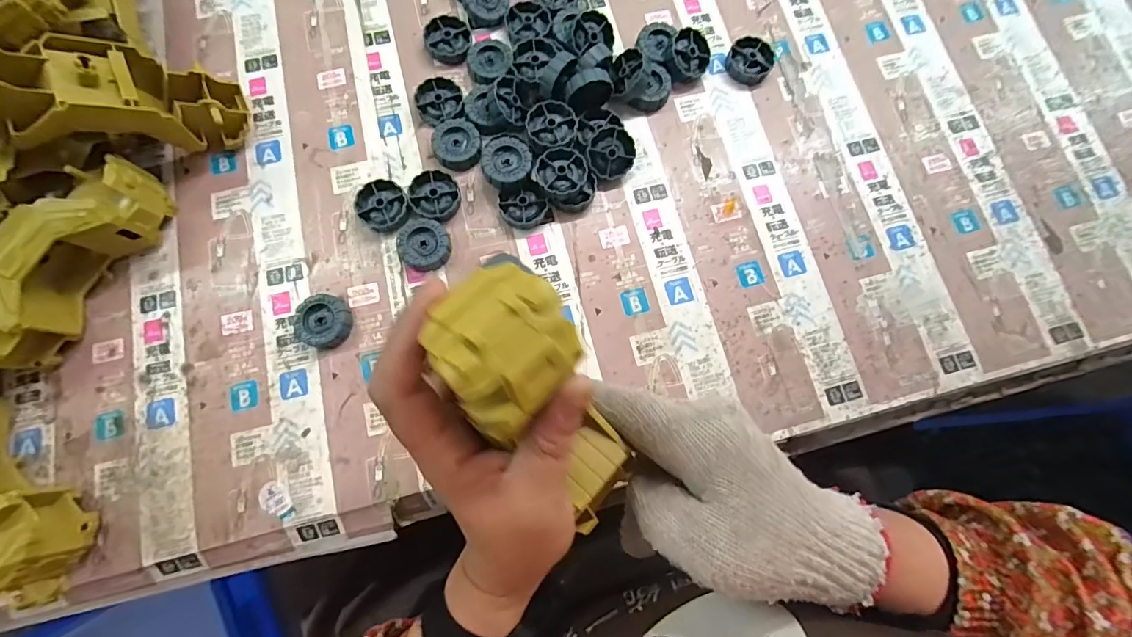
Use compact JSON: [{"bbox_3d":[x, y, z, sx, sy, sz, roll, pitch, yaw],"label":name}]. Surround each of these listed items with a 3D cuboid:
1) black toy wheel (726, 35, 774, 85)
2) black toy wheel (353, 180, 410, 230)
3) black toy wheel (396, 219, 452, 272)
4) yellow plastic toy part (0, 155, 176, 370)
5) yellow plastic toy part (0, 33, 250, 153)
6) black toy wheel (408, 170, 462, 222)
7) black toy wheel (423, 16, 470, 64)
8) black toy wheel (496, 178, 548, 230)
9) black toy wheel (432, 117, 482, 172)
[{"bbox_3d":[0.159,-0.224,0.413,0.037,0.012,0.040,0,78,-1],"label":"black toy wheel"},{"bbox_3d":[-0.139,-0.086,0.364,0.041,0.011,0.036,43,80,8],"label":"black toy wheel"},{"bbox_3d":[-0.108,-0.056,0.364,0.039,0.013,0.038,0,78,-1],"label":"black toy wheel"},{"bbox_3d":[-0.350,-0.040,0.334,0.052,0.056,0.160,31,79,5],"label":"yellow plastic toy part"},{"bbox_3d":[-0.316,-0.152,0.319,0.173,0.048,0.063,-14,75,-43],"label":"yellow plastic toy part"},{"bbox_3d":[-0.102,-0.095,0.373,0.037,0.011,0.041,-14,78,-4],"label":"black toy wheel"},{"bbox_3d":[-0.098,-0.233,0.399,0.036,0.012,0.039,0,78,-1],"label":"black toy wheel"},{"bbox_3d":[-0.033,-0.088,0.374,0.036,0.015,0.035,0,78,-1],"label":"black toy wheel"},{"bbox_3d":[-0.085,-0.137,0.378,0.036,0.012,0.041,-13,78,-4],"label":"black toy wheel"}]

